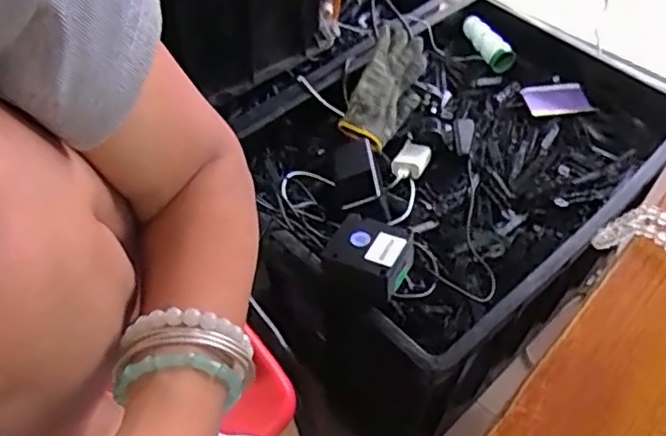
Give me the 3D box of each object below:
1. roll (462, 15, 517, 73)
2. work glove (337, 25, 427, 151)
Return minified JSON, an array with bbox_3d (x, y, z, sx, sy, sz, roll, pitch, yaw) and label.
[{"bbox_3d":[0.249,-0.285,1.046,0.034,0.035,0.120,-17,54,-16],"label":"roll"},{"bbox_3d":[0.078,-0.187,0.909,0.078,0.082,0.190,19,53,12],"label":"work glove"}]

